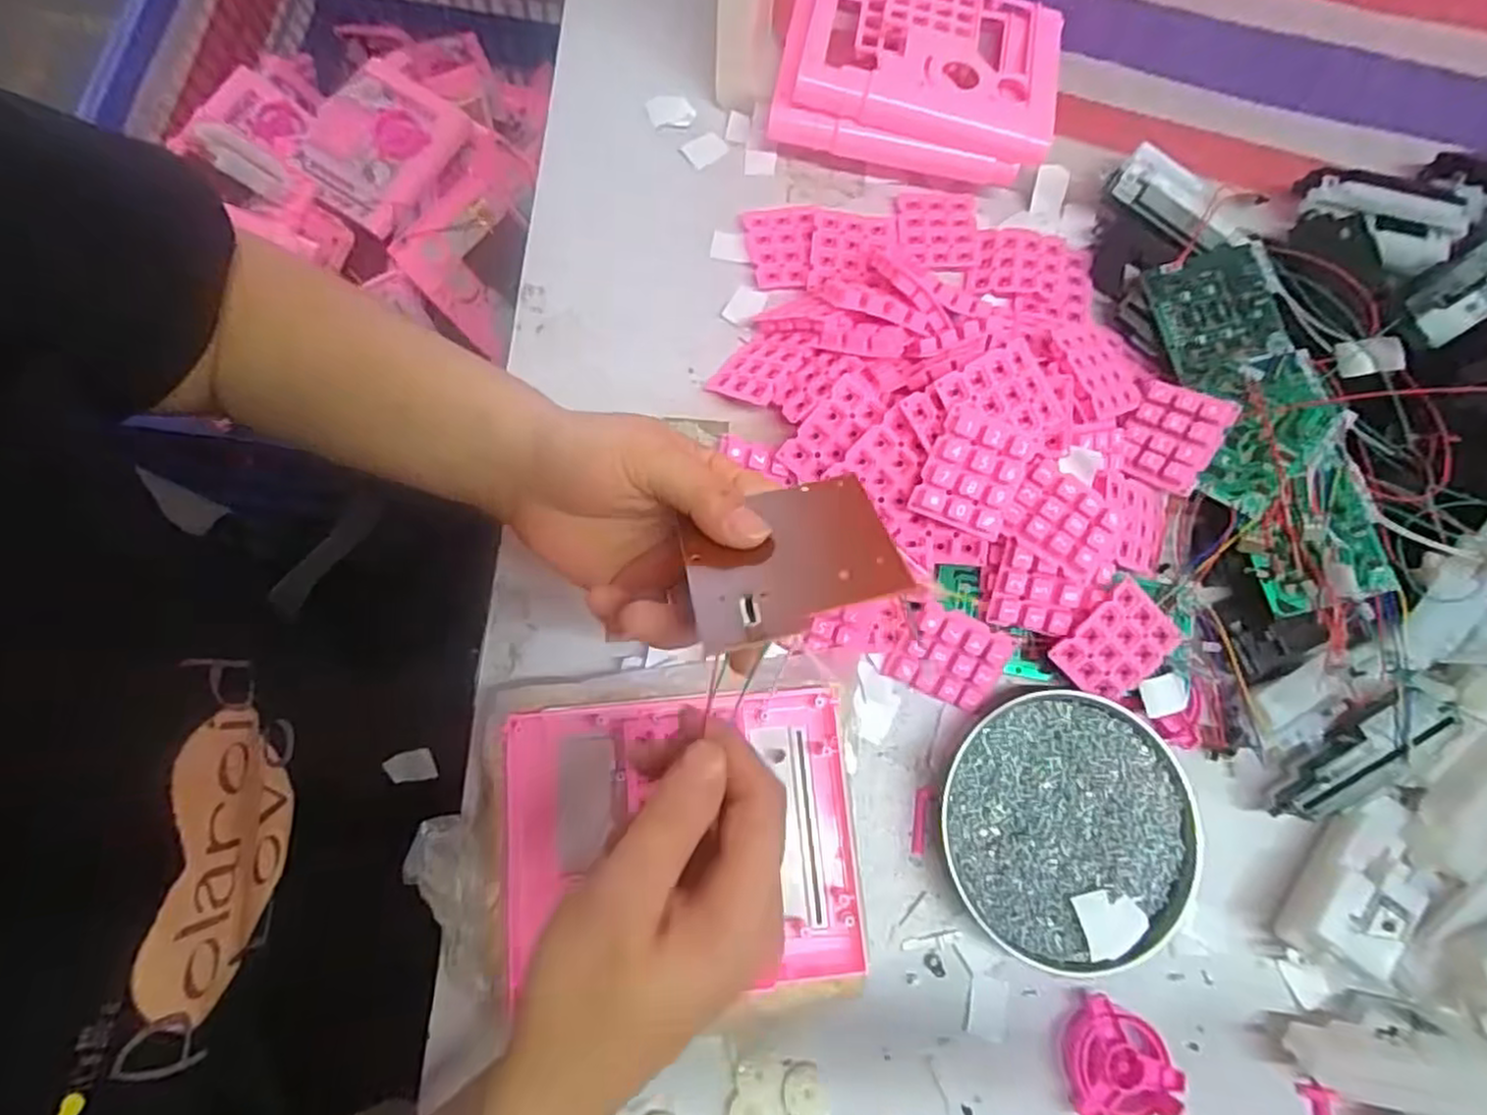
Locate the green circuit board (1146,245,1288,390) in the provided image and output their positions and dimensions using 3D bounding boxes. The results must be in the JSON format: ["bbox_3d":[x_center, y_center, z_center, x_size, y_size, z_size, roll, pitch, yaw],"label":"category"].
[{"bbox_3d":[0.286,-0.144,0.430,0.066,0.011,0.084,-11,76,-6],"label":"green circuit board"}]

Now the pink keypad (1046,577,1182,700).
[{"bbox_3d":[0.199,0.047,0.388,0.049,0.004,0.057,41,96,-10],"label":"pink keypad"}]

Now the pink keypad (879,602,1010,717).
[{"bbox_3d":[0.114,0.056,0.401,0.056,0.011,0.048,26,101,1],"label":"pink keypad"}]

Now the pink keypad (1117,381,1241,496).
[{"bbox_3d":[0.246,-0.071,0.420,0.050,0.009,0.059,30,87,26],"label":"pink keypad"}]

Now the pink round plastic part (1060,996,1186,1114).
[{"bbox_3d":[0.188,0.250,0.361,0.052,0.020,0.050,1,75,-3],"label":"pink round plastic part"}]

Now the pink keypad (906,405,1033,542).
[{"bbox_3d":[0.121,-0.043,0.379,0.049,0.013,0.057,21,102,-3],"label":"pink keypad"}]

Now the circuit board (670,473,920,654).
[{"bbox_3d":[0.015,0.000,0.255,0.070,0.004,0.069,-15,43,-3],"label":"circuit board"}]

